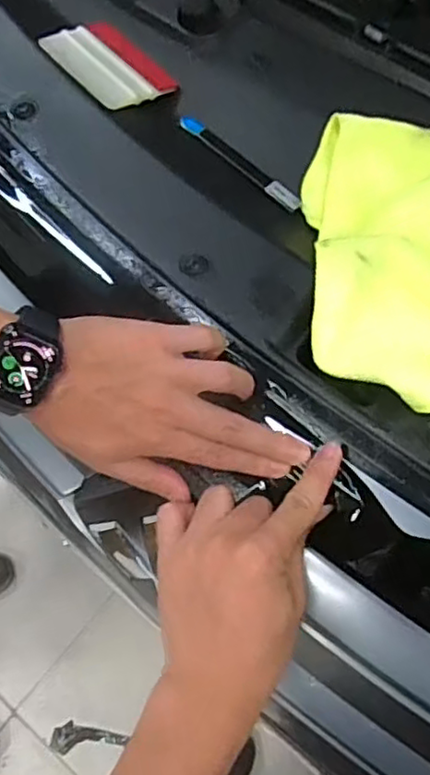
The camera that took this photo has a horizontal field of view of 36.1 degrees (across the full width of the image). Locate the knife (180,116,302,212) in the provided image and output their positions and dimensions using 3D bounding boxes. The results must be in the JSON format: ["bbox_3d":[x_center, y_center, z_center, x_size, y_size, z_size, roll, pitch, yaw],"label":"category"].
[{"bbox_3d":[0.020,-0.181,0.524,0.016,0.010,0.133,-39,70,-15],"label":"knife"}]

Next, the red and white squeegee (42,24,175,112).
[{"bbox_3d":[-0.091,-0.271,0.555,0.067,0.017,0.104,-40,70,-15],"label":"red and white squeegee"}]

